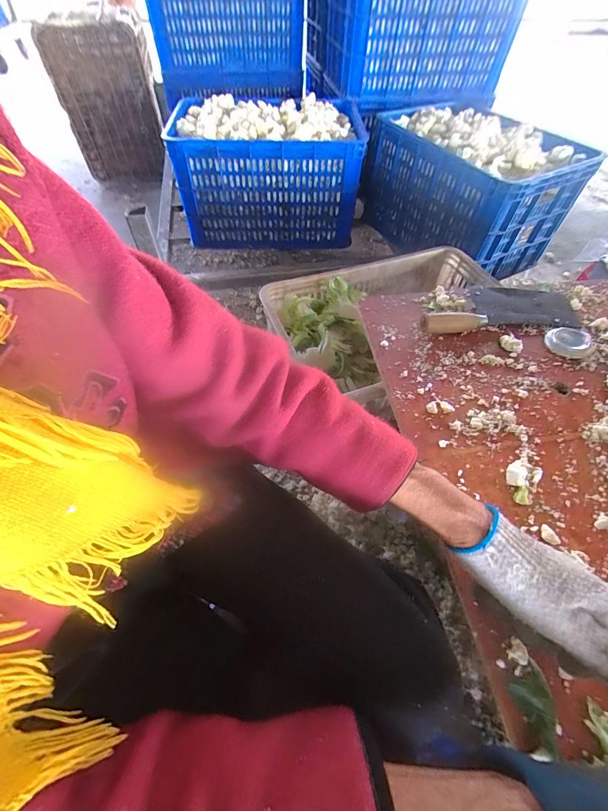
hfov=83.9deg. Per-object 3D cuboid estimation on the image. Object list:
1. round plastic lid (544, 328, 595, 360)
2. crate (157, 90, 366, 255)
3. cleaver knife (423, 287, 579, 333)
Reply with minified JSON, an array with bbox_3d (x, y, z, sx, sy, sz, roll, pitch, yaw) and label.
[{"bbox_3d":[0.398,-0.096,0.505,0.059,0.013,0.060,0,55,0],"label":"round plastic lid"},{"bbox_3d":[-0.092,-0.694,1.025,0.489,0.284,0.317,4,56,1],"label":"crate"},{"bbox_3d":[0.306,-0.157,0.539,0.251,0.029,0.089,-3,55,-2],"label":"cleaver knife"}]

